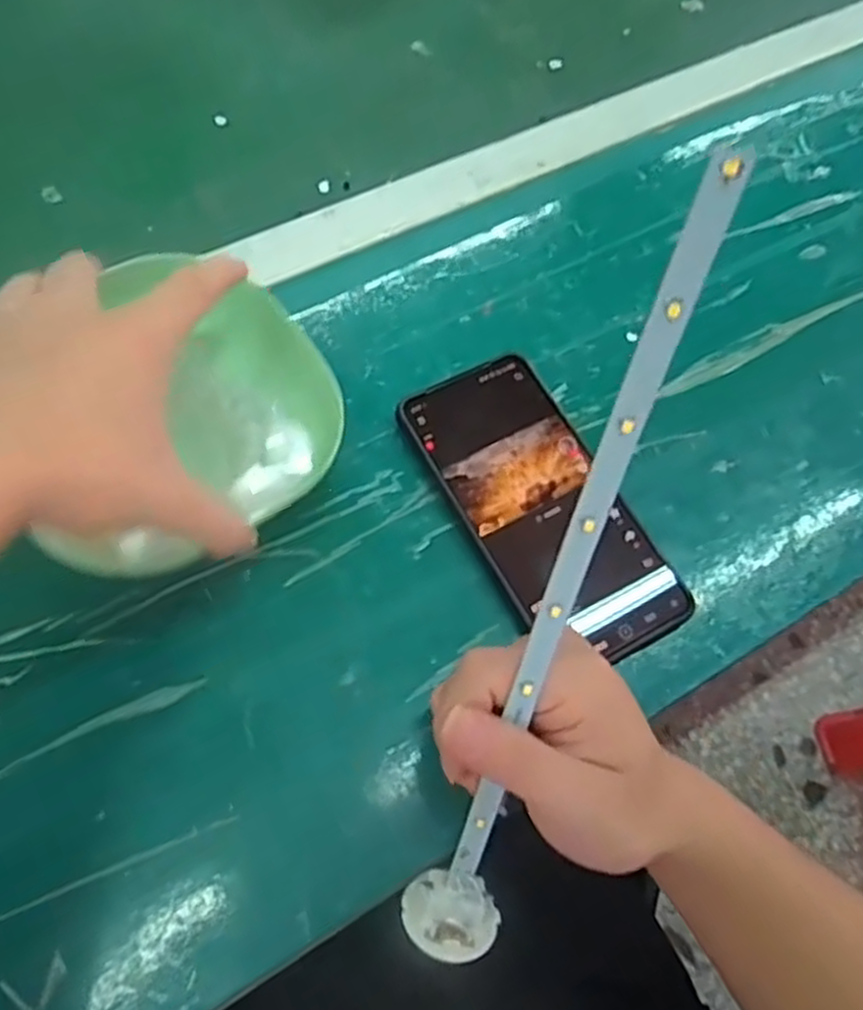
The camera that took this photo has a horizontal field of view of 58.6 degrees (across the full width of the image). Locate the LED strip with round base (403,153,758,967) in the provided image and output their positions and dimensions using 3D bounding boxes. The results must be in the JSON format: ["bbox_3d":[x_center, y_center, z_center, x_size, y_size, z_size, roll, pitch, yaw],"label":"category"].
[{"bbox_3d":[0.037,0.046,0.242,0.031,0.291,0.021,17,28,5],"label":"LED strip with round base"}]

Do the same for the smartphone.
[{"bbox_3d":[0.053,0.000,0.379,0.077,0.014,0.160,-27,69,-15],"label":"smartphone"}]

